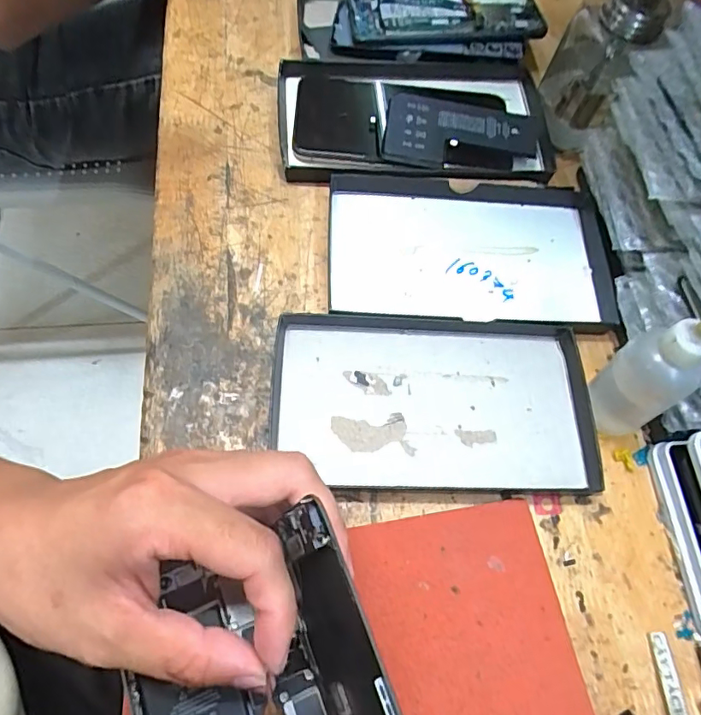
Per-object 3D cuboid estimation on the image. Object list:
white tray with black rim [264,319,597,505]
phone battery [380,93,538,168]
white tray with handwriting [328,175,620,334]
[{"bbox_3d":[0.046,0.027,0.288,0.172,0.015,0.099,2,65,-5],"label":"white tray with black rim"},{"bbox_3d":[0.076,-0.151,0.353,0.105,0.006,0.056,6,75,-9],"label":"phone battery"},{"bbox_3d":[0.075,-0.068,0.327,0.172,0.016,0.104,2,65,-5],"label":"white tray with handwriting"}]

